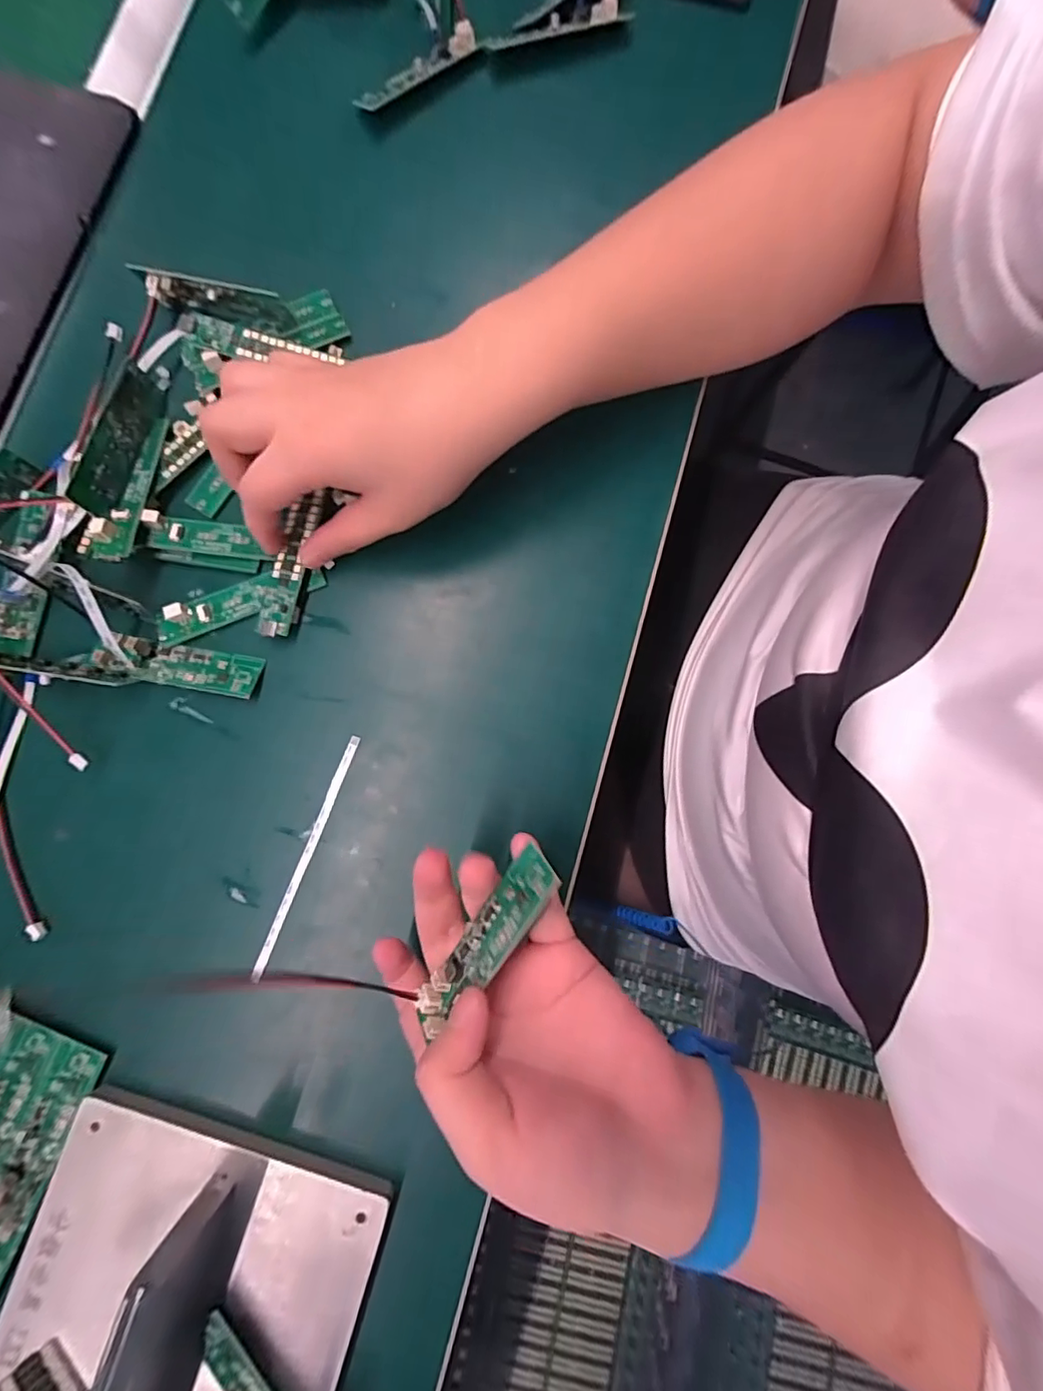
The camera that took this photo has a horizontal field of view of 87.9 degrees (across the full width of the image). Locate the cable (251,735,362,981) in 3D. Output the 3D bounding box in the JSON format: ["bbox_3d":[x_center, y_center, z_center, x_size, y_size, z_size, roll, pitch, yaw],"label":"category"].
[{"bbox_3d":[-0.100,0.073,0.253,0.007,0.004,0.113,19,82,4],"label":"cable"}]

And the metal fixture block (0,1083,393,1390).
[{"bbox_3d":[-0.146,0.275,0.182,0.139,0.065,0.191,16,82,2],"label":"metal fixture block"}]

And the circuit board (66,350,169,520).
[{"bbox_3d":[-0.195,-0.126,0.265,0.005,0.023,0.085,1,71,16],"label":"circuit board"}]

